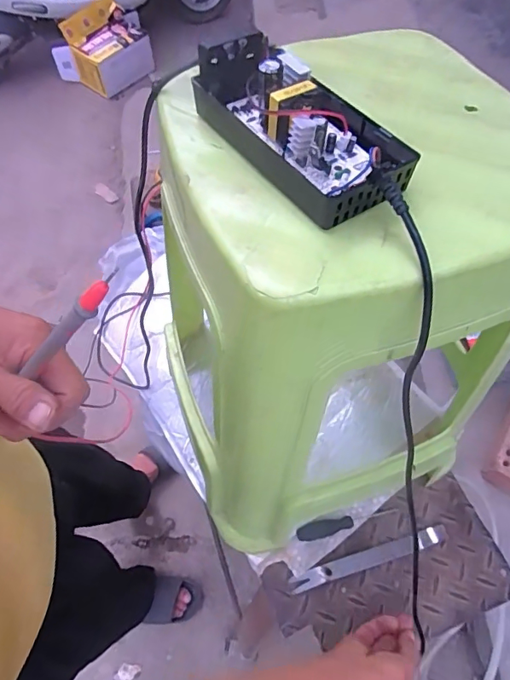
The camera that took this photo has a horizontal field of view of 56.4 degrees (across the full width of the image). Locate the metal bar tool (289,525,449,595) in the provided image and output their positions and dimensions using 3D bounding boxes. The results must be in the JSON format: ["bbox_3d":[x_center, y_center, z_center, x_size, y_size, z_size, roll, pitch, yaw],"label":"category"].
[{"bbox_3d":[0.156,0.292,0.637,0.224,0.015,0.021,-15,62,-8],"label":"metal bar tool"}]

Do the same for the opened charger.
[{"bbox_3d":[0.034,-0.153,0.333,0.080,0.044,0.174,-34,66,-17],"label":"opened charger"}]

